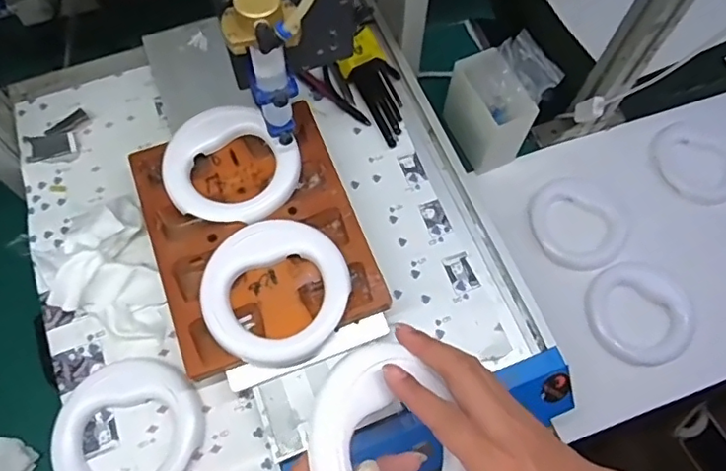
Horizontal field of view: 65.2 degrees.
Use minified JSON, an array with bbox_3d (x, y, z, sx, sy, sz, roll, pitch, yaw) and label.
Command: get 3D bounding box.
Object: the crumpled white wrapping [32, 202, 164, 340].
[{"bbox_3d":[-0.263,0.037,0.562,0.113,0.043,0.151,-17,70,-9],"label":"crumpled white wrapping"}]

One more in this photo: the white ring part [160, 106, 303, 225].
[{"bbox_3d":[-0.132,-0.069,0.562,0.129,0.014,0.122,1,69,-2],"label":"white ring part"}]

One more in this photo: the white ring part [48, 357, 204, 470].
[{"bbox_3d":[-0.214,0.181,0.518,0.131,0.016,0.127,1,69,-2],"label":"white ring part"}]

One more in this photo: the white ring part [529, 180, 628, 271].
[{"bbox_3d":[0.302,-0.019,0.779,0.136,0.019,0.130,1,69,-2],"label":"white ring part"}]

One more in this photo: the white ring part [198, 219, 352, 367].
[{"bbox_3d":[-0.079,0.050,0.517,0.129,0.023,0.126,1,69,-2],"label":"white ring part"}]

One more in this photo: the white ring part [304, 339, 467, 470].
[{"bbox_3d":[0.014,0.140,0.375,0.104,0.026,0.125,-22,83,-33],"label":"white ring part"}]

